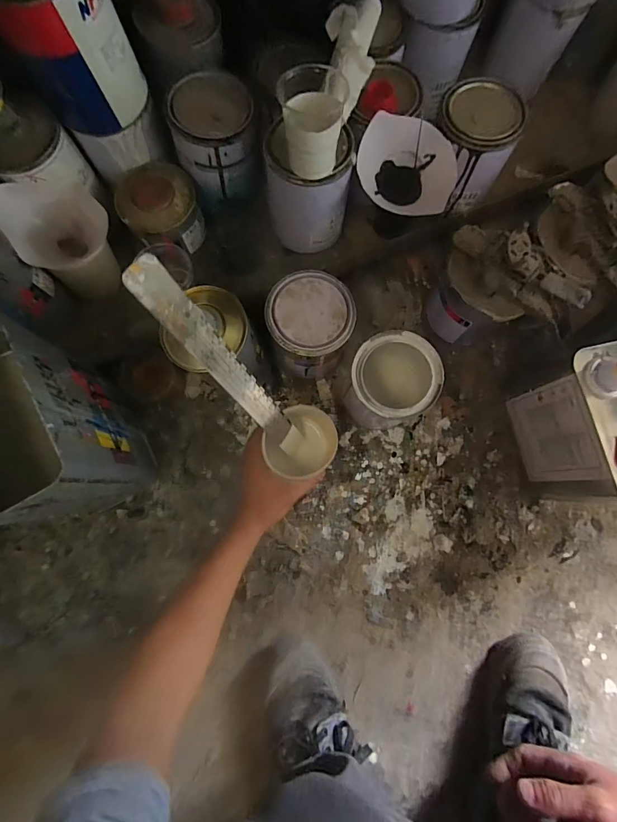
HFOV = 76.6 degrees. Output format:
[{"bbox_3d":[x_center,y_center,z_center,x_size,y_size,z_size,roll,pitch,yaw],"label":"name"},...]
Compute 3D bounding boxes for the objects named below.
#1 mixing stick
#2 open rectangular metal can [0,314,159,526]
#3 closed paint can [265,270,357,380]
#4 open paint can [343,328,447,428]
[{"bbox_3d":[-0.077,-0.035,0.406,0.032,0.288,0.007,-45,49,-8],"label":"mixing stick"},{"bbox_3d":[-0.280,0.014,0.401,0.107,0.171,0.182,-32,83,-6],"label":"open rectangular metal can"},{"bbox_3d":[0.000,-0.108,0.534,0.104,0.134,0.108,0,81,-2],"label":"closed paint can"},{"bbox_3d":[0.106,-0.038,0.525,0.103,0.136,0.108,0,81,-2],"label":"open paint can"}]

